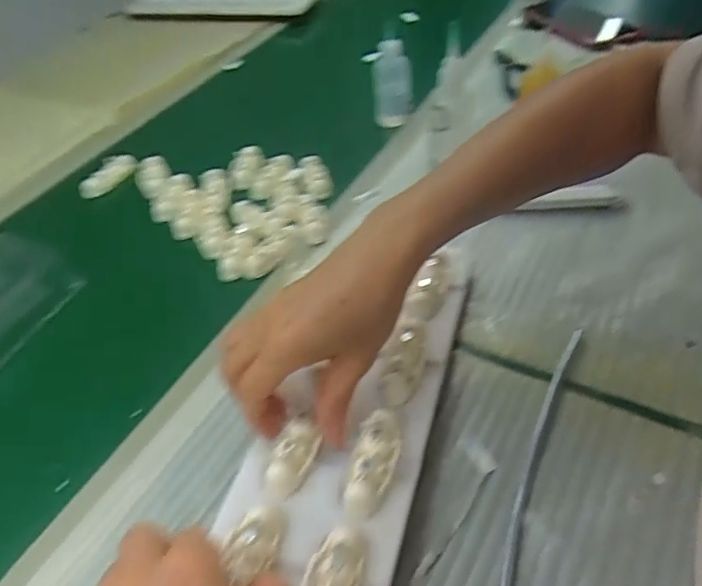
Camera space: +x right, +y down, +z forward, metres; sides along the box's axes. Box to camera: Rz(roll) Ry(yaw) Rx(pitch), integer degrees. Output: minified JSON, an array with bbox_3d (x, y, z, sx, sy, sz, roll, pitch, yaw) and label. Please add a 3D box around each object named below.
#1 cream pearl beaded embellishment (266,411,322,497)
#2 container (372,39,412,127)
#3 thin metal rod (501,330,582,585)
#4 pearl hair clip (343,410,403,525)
[{"bbox_3d":[-0.032,0.092,0.343,0.022,0.009,0.051,12,53,17],"label":"cream pearl beaded embellishment"},{"bbox_3d":[0.045,-0.222,0.651,0.041,0.091,0.035,-1,45,5],"label":"container"},{"bbox_3d":[0.108,0.103,0.349,0.011,0.004,0.230,15,48,20],"label":"thin metal rod"},{"bbox_3d":[0.012,0.096,0.337,0.025,0.017,0.063,12,47,17],"label":"pearl hair clip"}]

